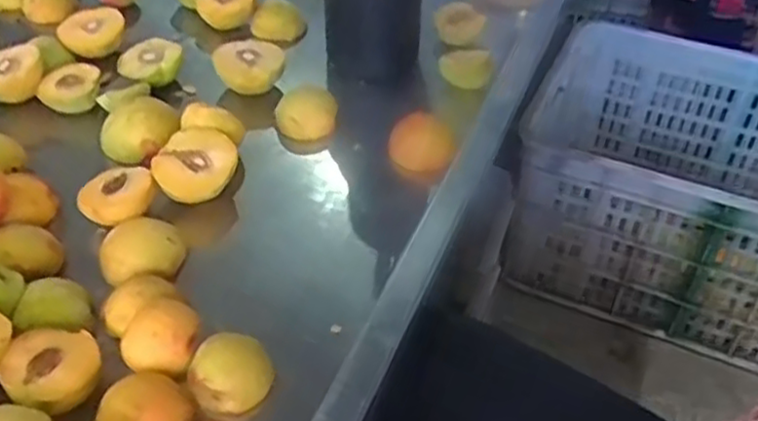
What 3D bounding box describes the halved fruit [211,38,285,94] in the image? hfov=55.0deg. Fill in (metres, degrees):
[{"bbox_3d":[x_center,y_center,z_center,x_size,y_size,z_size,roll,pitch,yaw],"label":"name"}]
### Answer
[{"bbox_3d":[-0.128,-0.141,0.720,0.070,0.039,0.054,-6,43,-8],"label":"halved fruit"}]

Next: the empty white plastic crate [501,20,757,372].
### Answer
[{"bbox_3d":[0.414,-0.013,0.902,0.457,0.284,0.271,18,45,17],"label":"empty white plastic crate"}]

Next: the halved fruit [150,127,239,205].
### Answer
[{"bbox_3d":[-0.153,-0.032,0.613,0.067,0.047,0.060,-10,43,-12],"label":"halved fruit"}]

